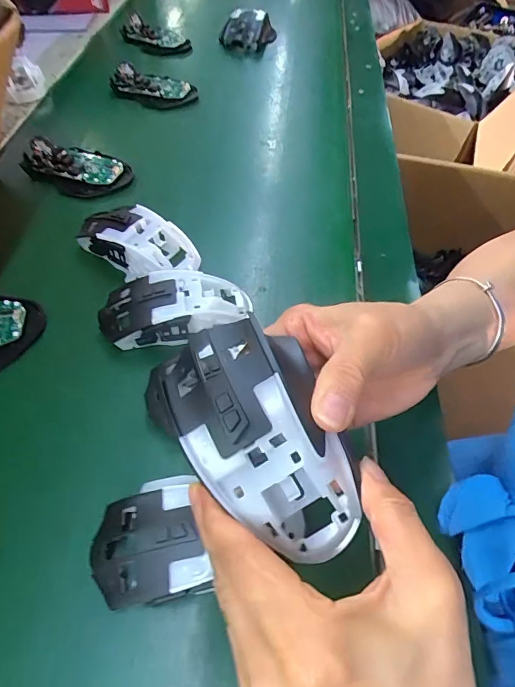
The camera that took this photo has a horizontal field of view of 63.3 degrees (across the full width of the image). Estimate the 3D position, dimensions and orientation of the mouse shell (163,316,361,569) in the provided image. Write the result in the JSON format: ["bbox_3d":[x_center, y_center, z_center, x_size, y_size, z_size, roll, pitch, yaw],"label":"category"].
[{"bbox_3d":[-0.001,0.041,0.194,0.068,0.046,0.107,-16,56,-13],"label":"mouse shell"}]

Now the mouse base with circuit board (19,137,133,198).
[{"bbox_3d":[-0.194,-0.191,0.446,0.112,0.030,0.066,24,57,15],"label":"mouse base with circuit board"}]

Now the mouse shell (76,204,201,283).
[{"bbox_3d":[-0.108,-0.093,0.368,0.102,0.034,0.062,32,59,20],"label":"mouse shell"}]

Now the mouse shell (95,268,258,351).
[{"bbox_3d":[-0.063,-0.029,0.324,0.113,0.034,0.053,-7,54,-7],"label":"mouse shell"}]

